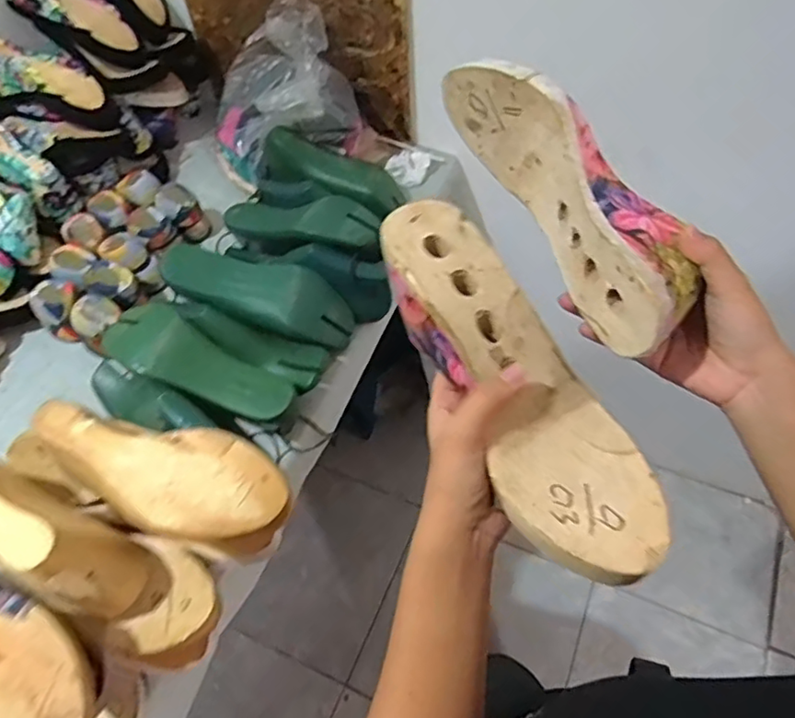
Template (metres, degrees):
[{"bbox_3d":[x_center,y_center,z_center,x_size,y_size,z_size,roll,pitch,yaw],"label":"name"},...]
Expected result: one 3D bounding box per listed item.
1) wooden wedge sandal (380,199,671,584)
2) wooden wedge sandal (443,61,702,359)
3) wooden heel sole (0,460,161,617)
[{"bbox_3d":[0.066,0.009,0.349,0.076,0.061,0.235,-27,74,-13],"label":"wooden wedge sandal"},{"bbox_3d":[0.123,-0.117,0.408,0.071,0.077,0.238,-23,62,-10],"label":"wooden wedge sandal"},{"bbox_3d":[-0.301,0.115,0.442,0.233,0.089,0.079,21,59,3],"label":"wooden heel sole"}]

